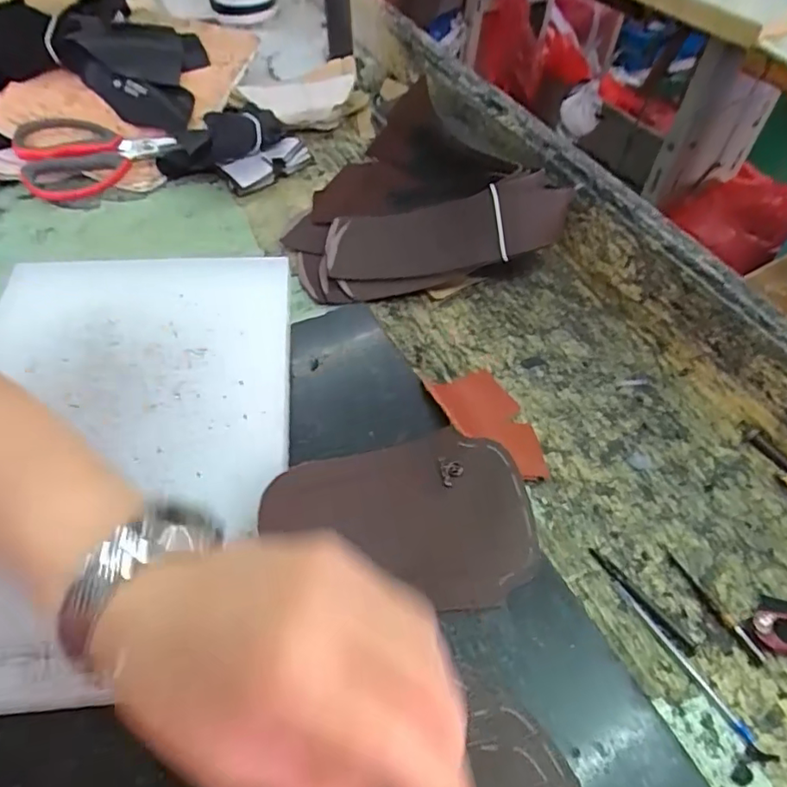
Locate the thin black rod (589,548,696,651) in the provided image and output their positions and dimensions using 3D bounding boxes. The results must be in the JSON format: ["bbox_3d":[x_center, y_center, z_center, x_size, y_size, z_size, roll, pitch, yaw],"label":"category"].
[{"bbox_3d":[0.150,0.123,0.339,0.008,0.004,0.074,-33,60,-25],"label":"thin black rod"}]

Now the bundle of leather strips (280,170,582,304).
[{"bbox_3d":[0.022,-0.127,0.485,0.244,0.029,0.093,-3,82,15],"label":"bundle of leather strips"}]

